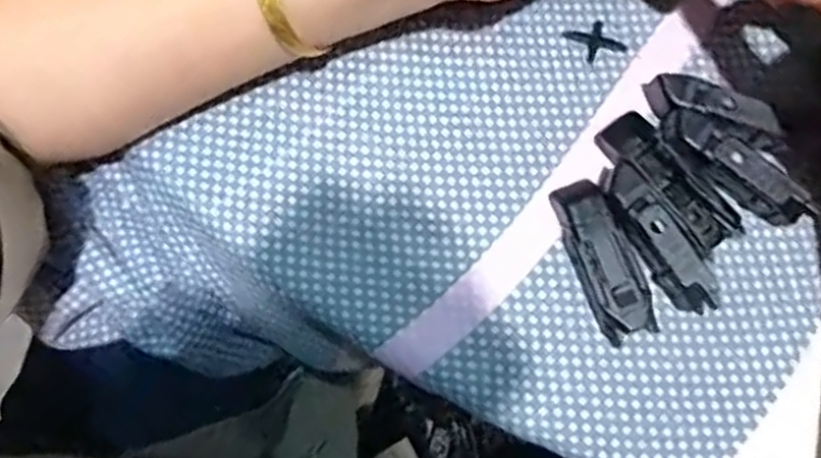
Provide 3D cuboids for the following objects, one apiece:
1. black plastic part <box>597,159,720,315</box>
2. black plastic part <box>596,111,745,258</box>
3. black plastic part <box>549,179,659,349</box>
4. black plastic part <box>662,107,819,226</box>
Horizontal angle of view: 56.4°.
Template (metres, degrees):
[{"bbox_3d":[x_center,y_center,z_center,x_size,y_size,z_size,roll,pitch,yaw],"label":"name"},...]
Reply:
[{"bbox_3d":[0.097,0.004,0.306,0.021,0.017,0.065,-34,79,-7],"label":"black plastic part"},{"bbox_3d":[0.106,-0.020,0.314,0.021,0.014,0.066,-42,80,-8],"label":"black plastic part"},{"bbox_3d":[0.077,0.012,0.306,0.022,0.014,0.066,-22,78,-4],"label":"black plastic part"},{"bbox_3d":[0.129,-0.023,0.309,0.019,0.020,0.065,-43,80,-8],"label":"black plastic part"}]

